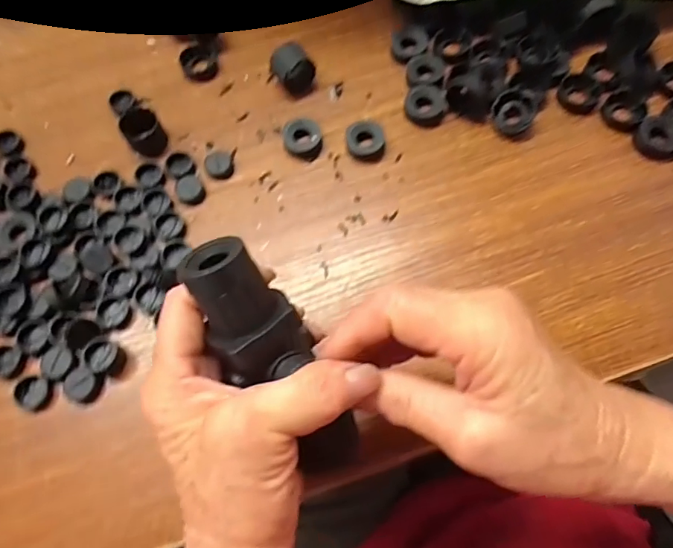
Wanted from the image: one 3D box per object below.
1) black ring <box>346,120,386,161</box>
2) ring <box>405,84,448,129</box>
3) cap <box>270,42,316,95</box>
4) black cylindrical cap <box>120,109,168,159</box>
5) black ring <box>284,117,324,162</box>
[{"bbox_3d":[0.022,-0.099,0.367,0.028,0.016,0.026,-1,69,2],"label":"black ring"},{"bbox_3d":[0.069,-0.129,0.374,0.031,0.009,0.034,-1,70,3],"label":"ring"},{"bbox_3d":[-0.033,-0.159,0.385,0.028,0.031,0.024,-36,72,-9],"label":"cap"},{"bbox_3d":[-0.145,-0.107,0.373,0.025,0.023,0.026,-1,70,3],"label":"black cylindrical cap"},{"bbox_3d":[-0.025,-0.101,0.371,0.028,0.014,0.028,-1,70,3],"label":"black ring"}]

